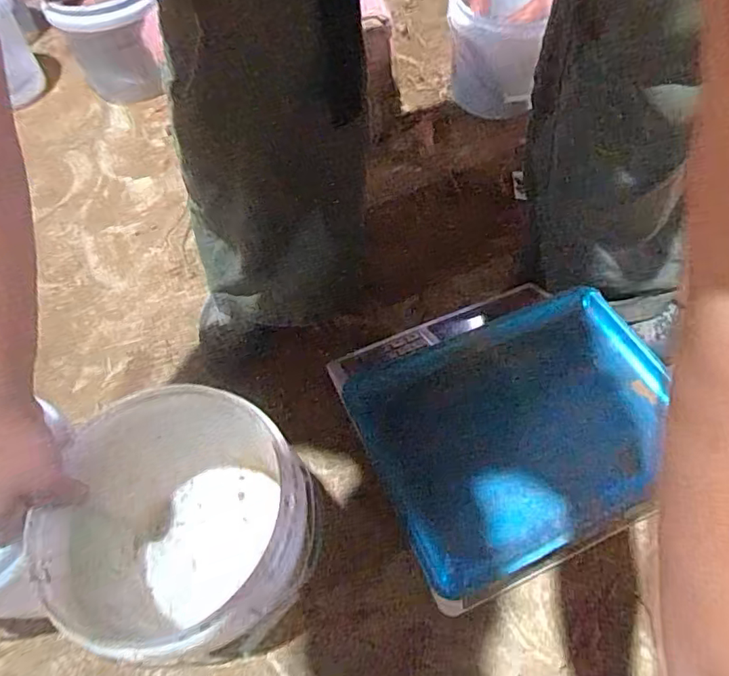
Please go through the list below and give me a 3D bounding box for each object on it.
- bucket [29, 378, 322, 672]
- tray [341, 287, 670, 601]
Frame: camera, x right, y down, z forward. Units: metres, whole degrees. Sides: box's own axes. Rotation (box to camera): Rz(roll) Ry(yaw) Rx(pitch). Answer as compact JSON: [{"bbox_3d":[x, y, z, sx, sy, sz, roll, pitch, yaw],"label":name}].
[{"bbox_3d":[-0.151,0.186,0.496,0.199,0.205,0.191,-1,57,2],"label":"bucket"},{"bbox_3d":[0.168,0.089,0.579,0.326,0.038,0.258,-21,59,-10],"label":"tray"}]

